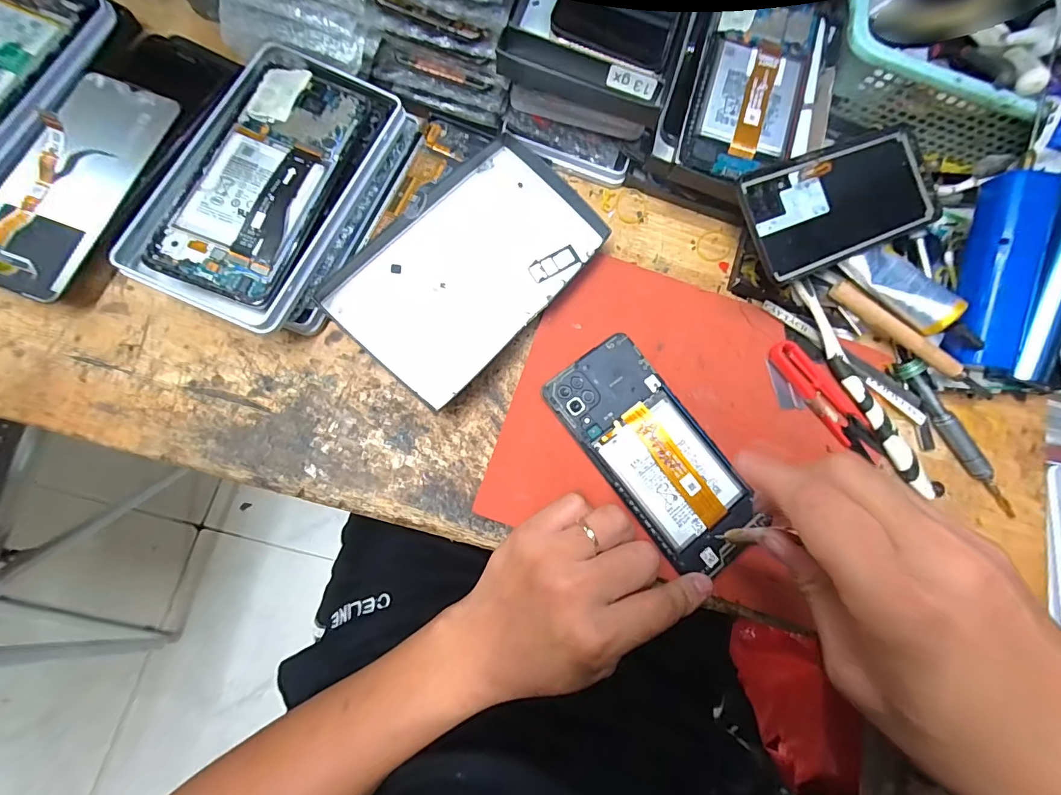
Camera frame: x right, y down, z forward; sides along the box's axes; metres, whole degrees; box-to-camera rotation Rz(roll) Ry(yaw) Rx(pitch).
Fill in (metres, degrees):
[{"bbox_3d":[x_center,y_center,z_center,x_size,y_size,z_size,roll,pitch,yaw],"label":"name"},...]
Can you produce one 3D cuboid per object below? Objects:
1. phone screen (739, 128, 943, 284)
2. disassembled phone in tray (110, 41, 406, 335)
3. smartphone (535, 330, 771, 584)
[{"bbox_3d":[0.213,-0.134,0.307,0.155,0.007,0.073,-22,94,-16],"label":"phone screen"},{"bbox_3d":[-0.161,-0.135,0.278,0.094,0.031,0.176,23,77,0],"label":"disassembled phone in tray"},{"bbox_3d":[0.081,0.036,0.293,0.071,0.005,0.155,-36,83,-11],"label":"smartphone"}]

